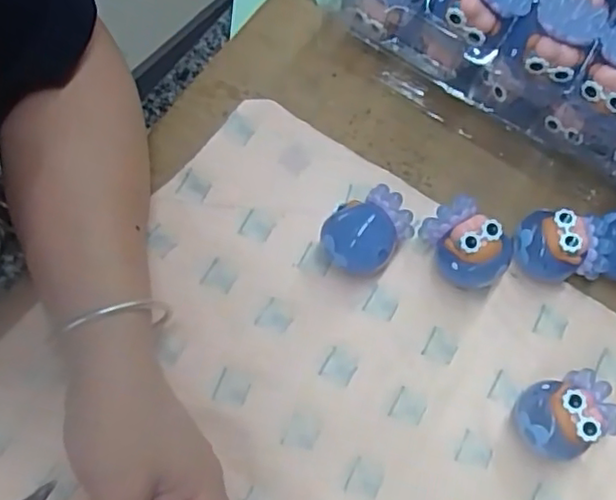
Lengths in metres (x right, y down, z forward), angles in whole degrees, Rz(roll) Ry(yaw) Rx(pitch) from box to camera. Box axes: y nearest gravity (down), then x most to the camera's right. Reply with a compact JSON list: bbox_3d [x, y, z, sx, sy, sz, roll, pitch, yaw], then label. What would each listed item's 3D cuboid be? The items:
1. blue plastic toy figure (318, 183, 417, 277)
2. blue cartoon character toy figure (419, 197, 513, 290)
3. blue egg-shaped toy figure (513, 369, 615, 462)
[{"bbox_3d":[0.033,-0.008,0.359,0.051,0.033,0.038,-36,75,-18],"label":"blue plastic toy figure"},{"bbox_3d":[0.091,-0.001,0.359,0.034,0.038,0.049,-36,75,-18],"label":"blue cartoon character toy figure"},{"bbox_3d":[0.136,0.089,0.333,0.052,0.039,0.040,-18,73,-11],"label":"blue egg-shaped toy figure"}]

